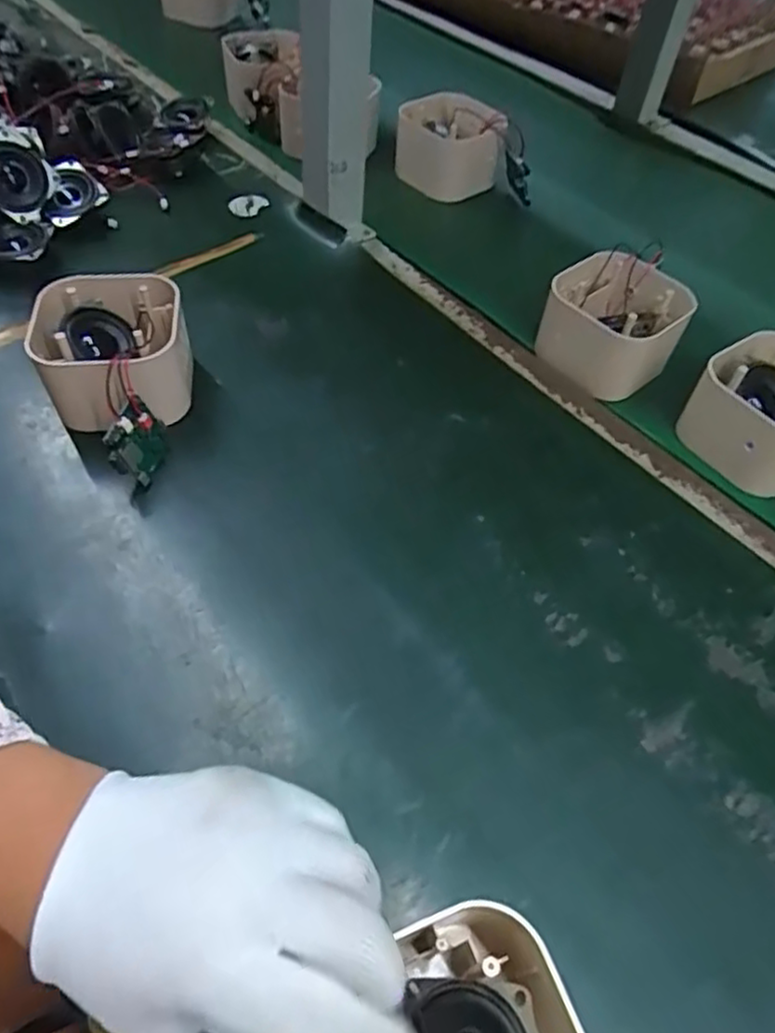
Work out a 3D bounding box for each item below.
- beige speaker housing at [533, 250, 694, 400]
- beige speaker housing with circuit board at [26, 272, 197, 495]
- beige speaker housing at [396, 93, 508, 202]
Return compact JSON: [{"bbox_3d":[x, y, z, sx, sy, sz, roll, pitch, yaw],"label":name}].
[{"bbox_3d":[0.170,-0.146,0.507,0.093,0.056,0.100,32,57,18],"label":"beige speaker housing"},{"bbox_3d":[-0.172,-0.090,0.433,0.094,0.060,0.133,-9,54,-11],"label":"beige speaker housing with circuit board"},{"bbox_3d":[0.057,-0.364,0.662,0.081,0.058,0.078,-24,59,-21],"label":"beige speaker housing"}]

